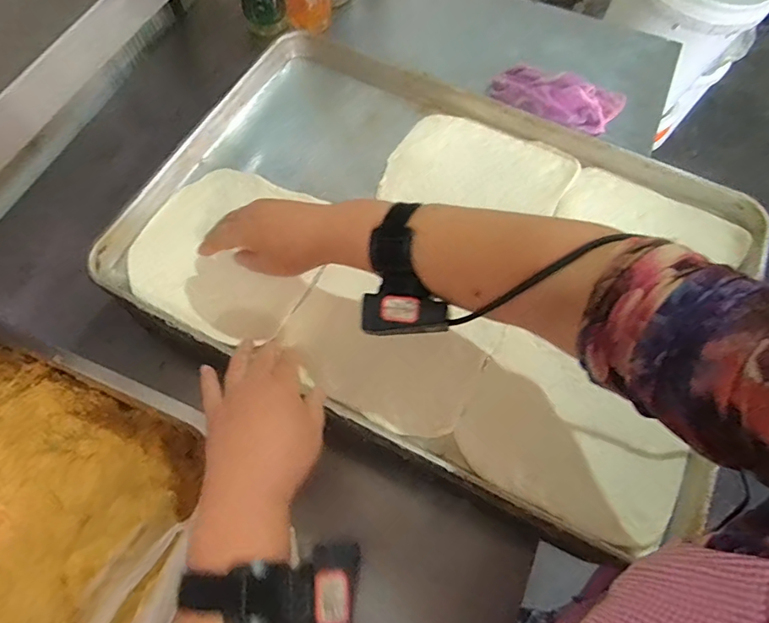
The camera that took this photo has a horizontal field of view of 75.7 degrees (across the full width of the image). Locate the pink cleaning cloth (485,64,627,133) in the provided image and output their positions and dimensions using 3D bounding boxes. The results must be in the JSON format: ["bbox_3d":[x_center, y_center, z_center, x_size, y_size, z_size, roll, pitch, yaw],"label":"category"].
[{"bbox_3d":[0.264,-0.324,0.737,0.204,0.052,0.089,11,66,4],"label":"pink cleaning cloth"}]

